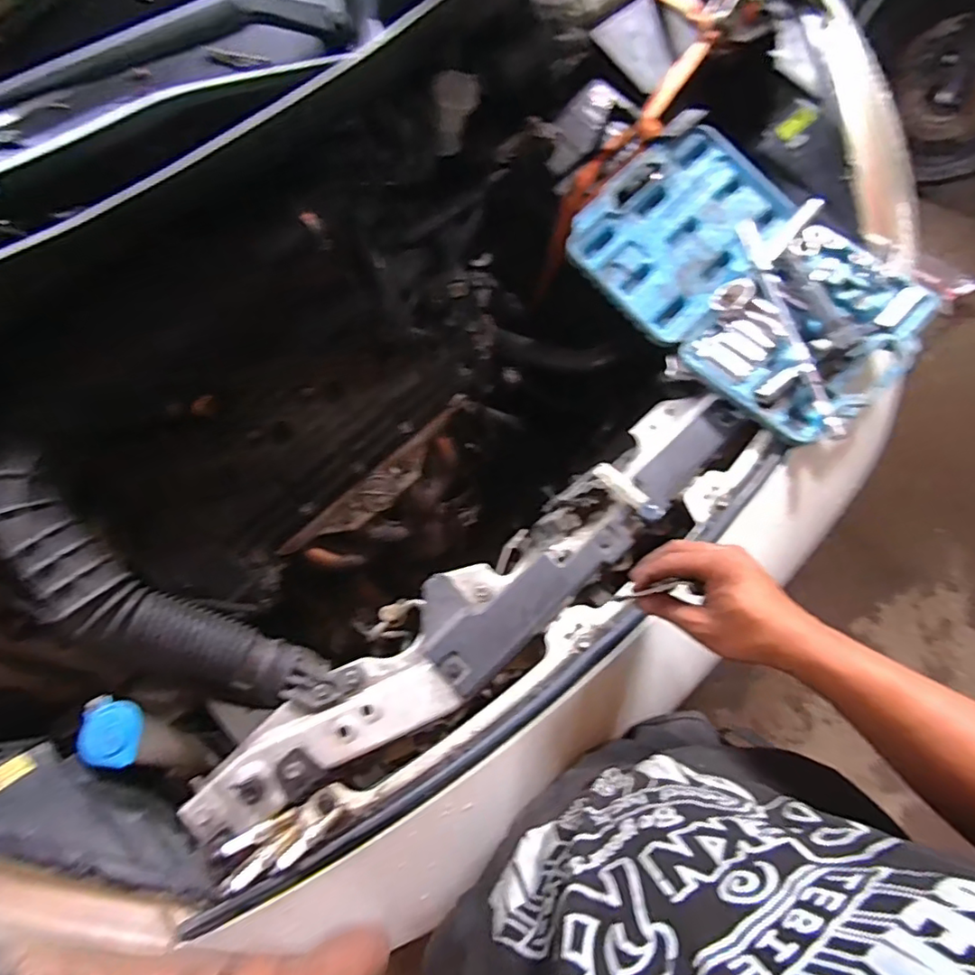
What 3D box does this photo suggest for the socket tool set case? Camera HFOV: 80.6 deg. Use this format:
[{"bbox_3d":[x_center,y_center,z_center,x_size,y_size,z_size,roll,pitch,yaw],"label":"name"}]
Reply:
[{"bbox_3d":[0.305,-0.248,0.682,0.246,0.056,0.392,-42,77,-13],"label":"socket tool set case"}]

